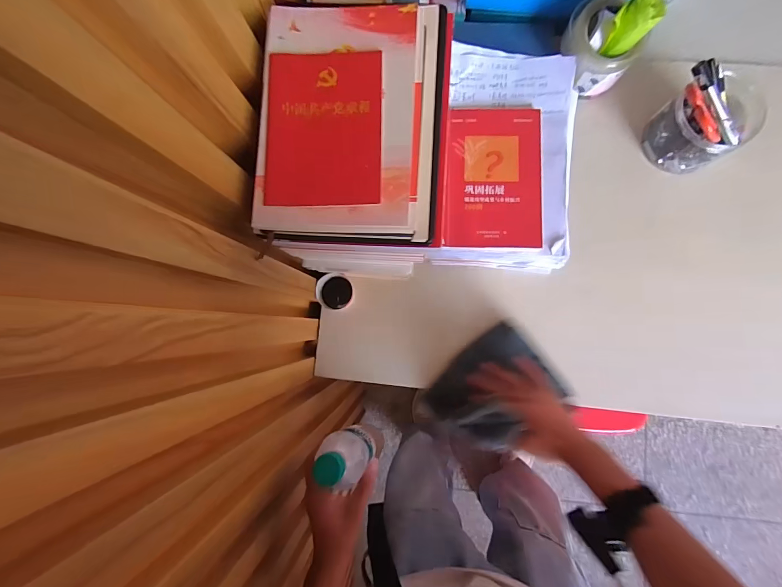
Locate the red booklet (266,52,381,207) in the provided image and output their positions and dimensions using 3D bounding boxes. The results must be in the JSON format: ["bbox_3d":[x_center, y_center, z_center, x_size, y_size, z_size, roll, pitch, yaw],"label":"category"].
[{"bbox_3d":[-0.060,-0.149,0.313,0.103,0.006,0.142,-1,85,5],"label":"red booklet"}]

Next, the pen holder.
[{"bbox_3d":[0.479,-0.269,0.531,0.122,0.109,0.122,-30,83,2],"label":"pen holder"}]

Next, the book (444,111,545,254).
[{"bbox_3d":[0.149,-0.170,0.509,0.137,0.013,0.209,2,85,6],"label":"book"}]

